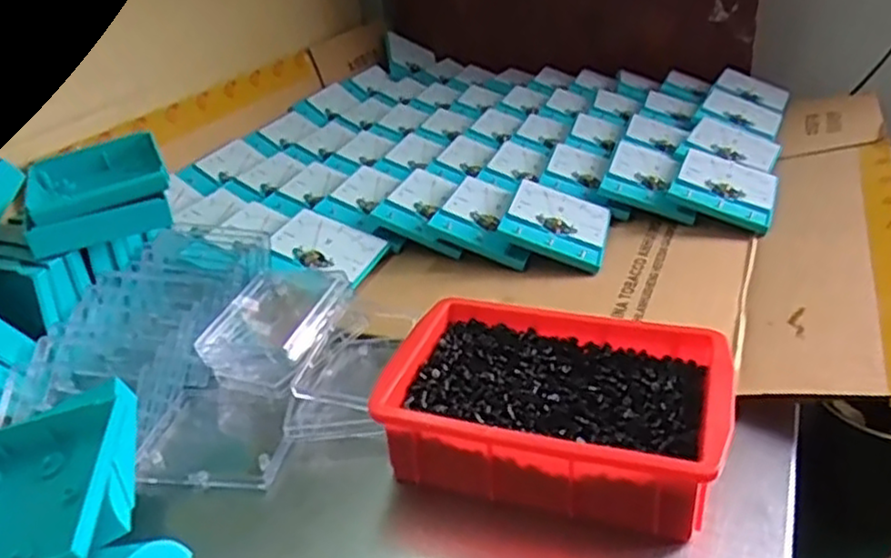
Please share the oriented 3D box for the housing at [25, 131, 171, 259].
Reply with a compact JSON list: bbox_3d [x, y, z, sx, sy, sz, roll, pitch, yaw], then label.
[{"bbox_3d":[-0.282,-0.070,0.590,0.106,0.048,0.119,-16,31,-19],"label":"housing"}]

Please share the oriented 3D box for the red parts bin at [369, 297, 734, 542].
[{"bbox_3d":[0.069,0.081,0.462,0.197,0.067,0.130,7,31,20],"label":"red parts bin"}]

